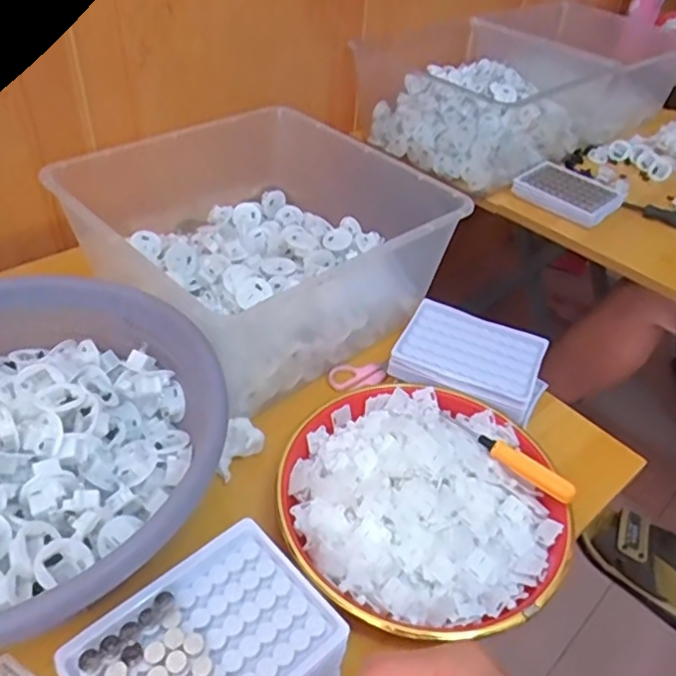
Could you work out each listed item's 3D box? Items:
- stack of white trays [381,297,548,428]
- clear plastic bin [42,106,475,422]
[{"bbox_3d":[0.129,0.023,0.596,0.138,0.035,0.104,22,45,17],"label":"stack of white trays"},{"bbox_3d":[-0.085,-0.103,0.638,0.310,0.137,0.300,-27,52,-31],"label":"clear plastic bin"}]

